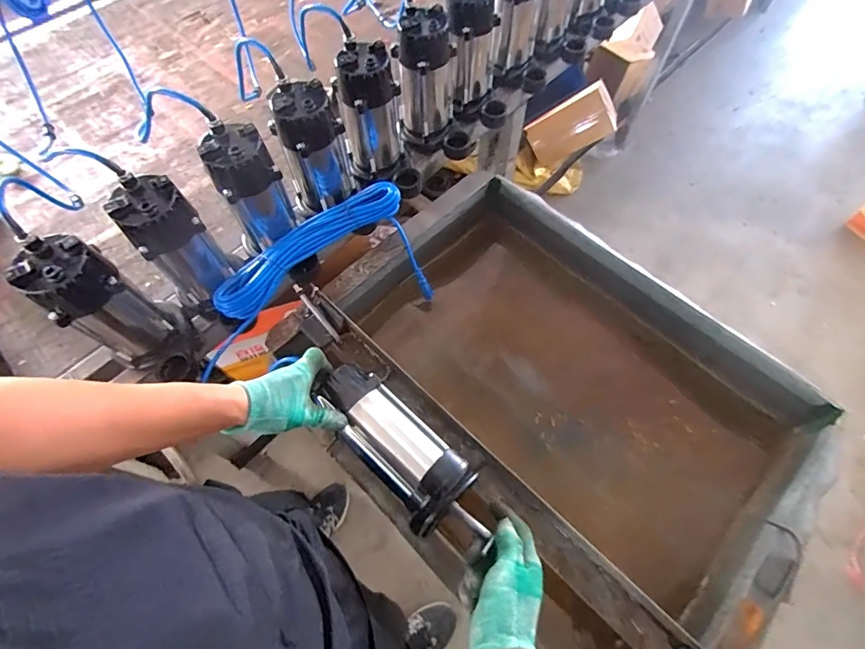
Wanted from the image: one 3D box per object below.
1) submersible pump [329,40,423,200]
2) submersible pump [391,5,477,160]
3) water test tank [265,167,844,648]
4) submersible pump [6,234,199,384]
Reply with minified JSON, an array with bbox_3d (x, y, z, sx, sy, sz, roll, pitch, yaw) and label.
[{"bbox_3d":[-0.095,-0.343,0.774,0.109,0.226,0.125,-21,64,-9],"label":"submersible pump"},{"bbox_3d":[-0.004,-0.437,0.820,0.113,0.234,0.107,-13,63,-5],"label":"submersible pump"},{"bbox_3d":[0.176,0.120,0.762,0.754,0.226,0.612,37,69,19],"label":"water test tank"},{"bbox_3d":[-0.438,-0.016,0.634,0.096,0.267,0.104,-33,66,-14],"label":"submersible pump"}]

